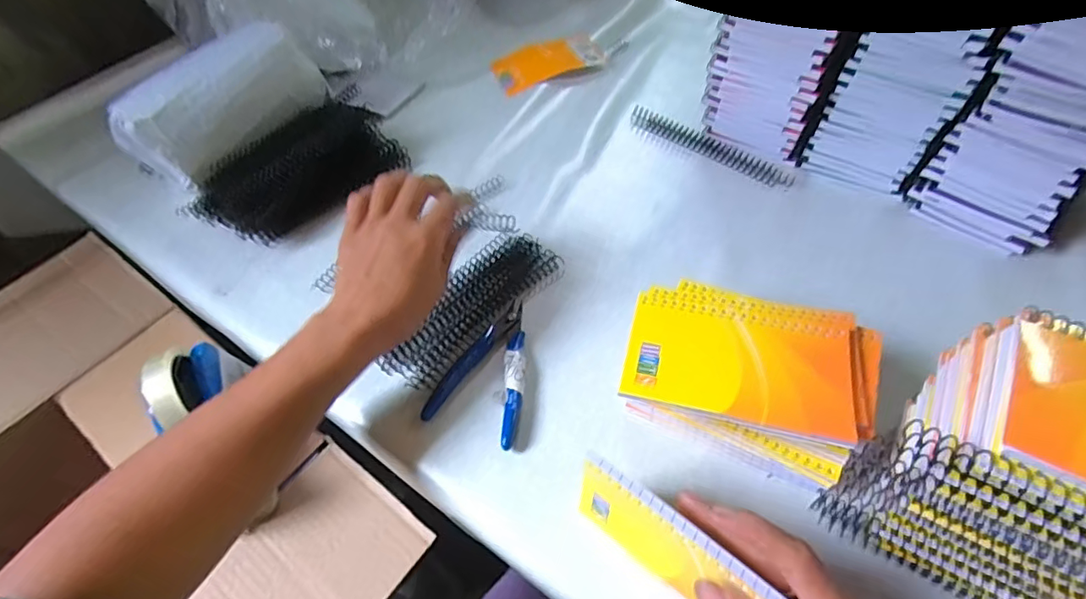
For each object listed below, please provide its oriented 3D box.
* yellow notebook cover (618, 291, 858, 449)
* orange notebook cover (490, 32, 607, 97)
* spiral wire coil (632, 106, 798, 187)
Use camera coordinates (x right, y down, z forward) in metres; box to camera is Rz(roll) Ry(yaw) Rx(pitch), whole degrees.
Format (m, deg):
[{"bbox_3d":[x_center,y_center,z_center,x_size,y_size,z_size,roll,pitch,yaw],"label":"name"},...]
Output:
[{"bbox_3d":[0.119,0.036,0.326,0.129,0.008,0.081,13,55,13],"label":"yellow notebook cover"},{"bbox_3d":[0.008,-0.289,0.656,0.131,0.019,0.067,-25,55,-12],"label":"orange notebook cover"},{"bbox_3d":[0.169,-0.159,0.555,0.181,0.010,0.024,33,63,26],"label":"spiral wire coil"}]

